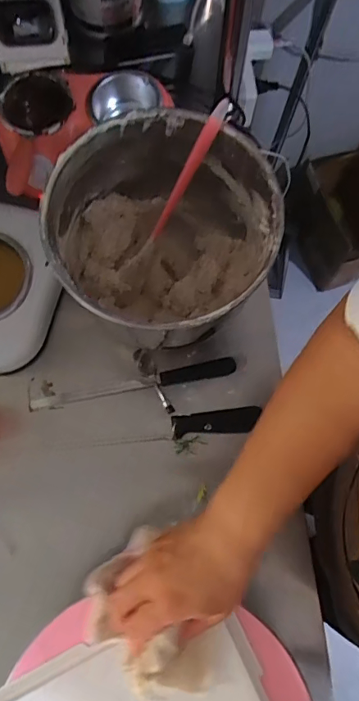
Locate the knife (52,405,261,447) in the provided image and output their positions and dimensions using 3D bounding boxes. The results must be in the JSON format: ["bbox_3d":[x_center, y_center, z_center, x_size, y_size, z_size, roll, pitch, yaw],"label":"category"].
[{"bbox_3d":[-0.029,0.101,0.601,0.258,0.014,0.029,-6,76,-3],"label":"knife"}]

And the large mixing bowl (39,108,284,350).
[{"bbox_3d":[-0.019,-0.116,0.539,0.225,0.188,0.224,0,76,-1],"label":"large mixing bowl"}]

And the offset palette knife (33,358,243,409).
[{"bbox_3d":[-0.059,0.046,0.620,0.272,0.018,0.022,-12,77,-4],"label":"offset palette knife"}]

